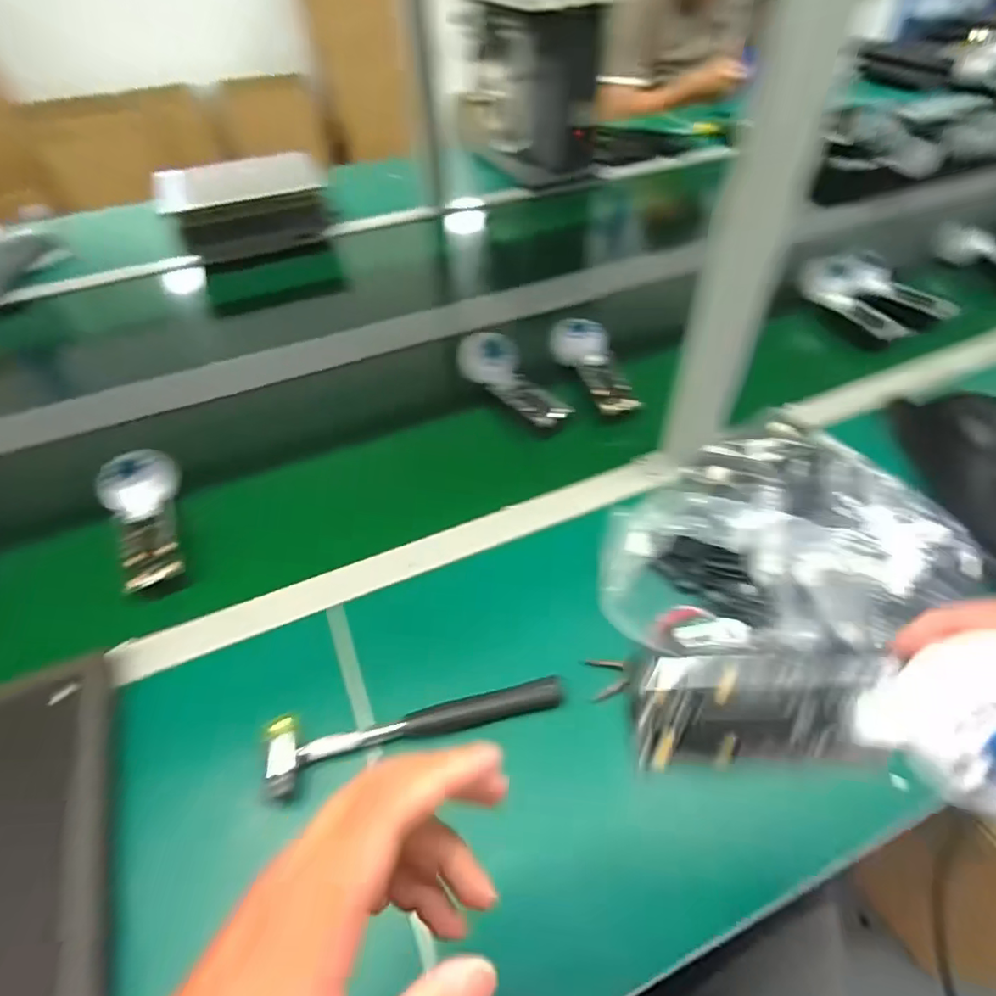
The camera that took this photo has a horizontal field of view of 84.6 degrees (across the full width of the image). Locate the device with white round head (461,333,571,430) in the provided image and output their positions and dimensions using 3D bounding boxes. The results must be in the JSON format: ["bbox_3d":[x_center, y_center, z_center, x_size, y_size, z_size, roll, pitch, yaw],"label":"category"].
[{"bbox_3d":[0.021,-0.148,0.690,0.070,0.031,0.164,-35,70,-25],"label":"device with white round head"}]

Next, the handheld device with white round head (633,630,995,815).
[{"bbox_3d":[0.139,0.087,0.219,0.161,0.032,0.056,-5,49,9],"label":"handheld device with white round head"}]

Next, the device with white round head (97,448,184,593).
[{"bbox_3d":[-0.360,0.019,0.564,0.074,0.049,0.165,-26,54,-19],"label":"device with white round head"}]

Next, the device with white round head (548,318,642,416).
[{"bbox_3d":[0.122,-0.170,0.719,0.069,0.045,0.178,-11,50,-8],"label":"device with white round head"}]

